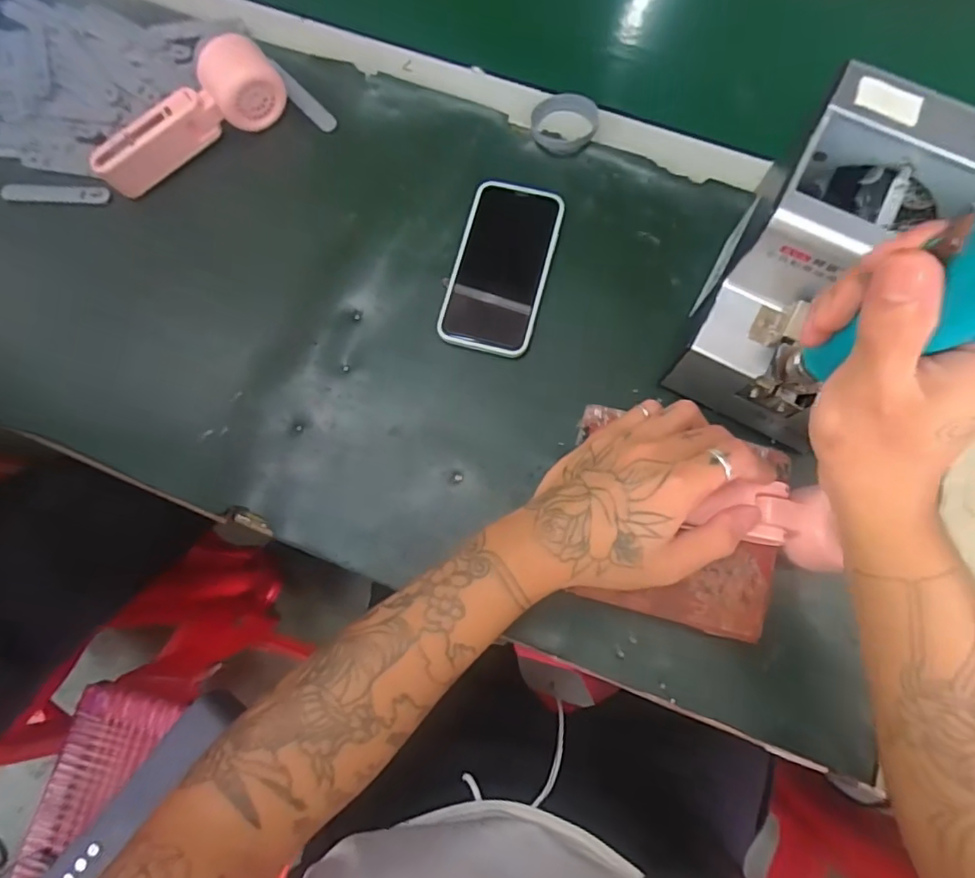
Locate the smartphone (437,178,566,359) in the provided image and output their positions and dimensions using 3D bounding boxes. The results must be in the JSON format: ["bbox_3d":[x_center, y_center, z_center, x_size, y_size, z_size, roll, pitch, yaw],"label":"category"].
[{"bbox_3d":[0.012,-0.141,0.457,0.074,0.007,0.146,14,77,4],"label":"smartphone"}]

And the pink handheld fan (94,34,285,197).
[{"bbox_3d":[-0.245,-0.260,0.464,0.167,0.050,0.051,-39,79,-8],"label":"pink handheld fan"}]

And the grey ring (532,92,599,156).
[{"bbox_3d":[0.066,-0.272,0.485,0.056,0.015,0.050,16,77,5],"label":"grey ring"}]

